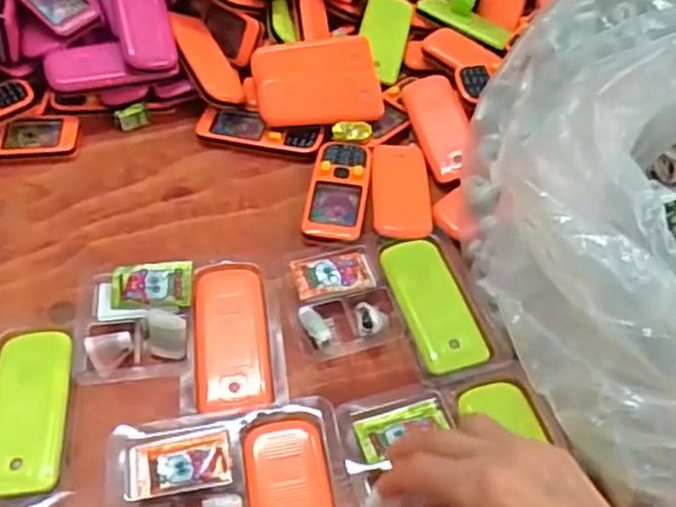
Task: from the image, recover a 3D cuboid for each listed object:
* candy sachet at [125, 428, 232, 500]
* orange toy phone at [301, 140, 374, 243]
[{"bbox_3d":[-0.088,0.119,0.381,0.054,0.010,0.031,-7,55,-8],"label":"candy sachet"},{"bbox_3d":[0.001,-0.050,0.532,0.045,0.012,0.101,7,52,3],"label":"orange toy phone"}]

